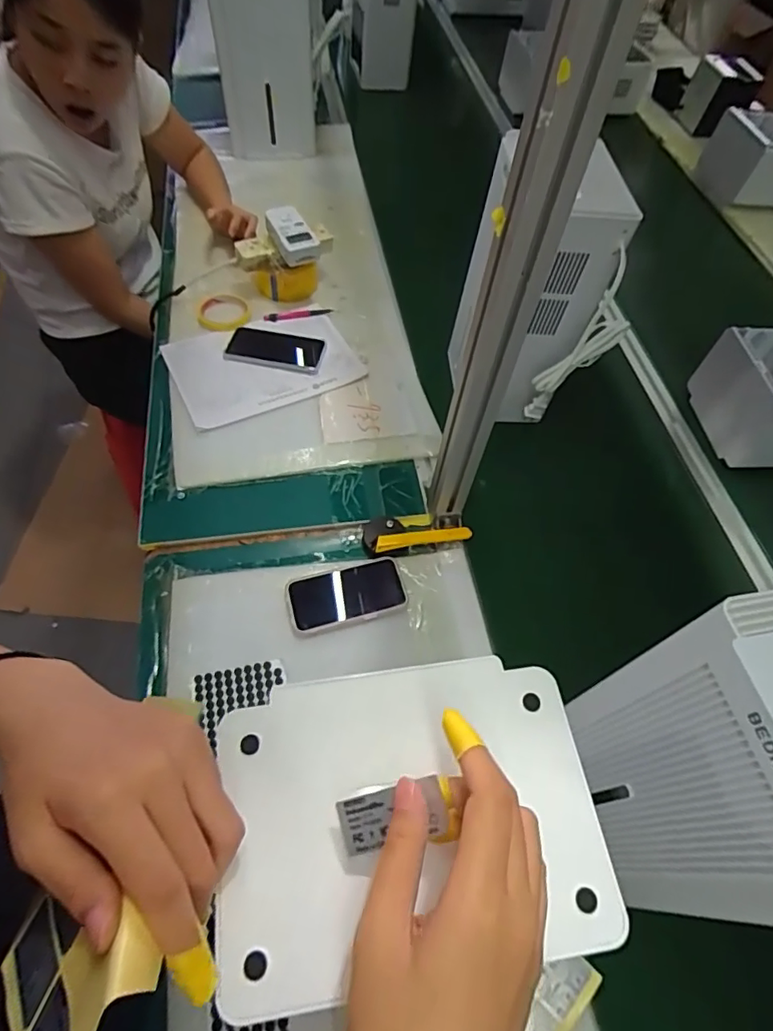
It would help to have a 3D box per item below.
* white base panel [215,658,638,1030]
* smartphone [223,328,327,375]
[{"bbox_3d":[0.010,0.149,0.283,0.187,0.011,0.140,-5,59,-8],"label":"white base panel"},{"bbox_3d":[-0.189,-0.284,0.943,0.165,0.007,0.085,12,58,3],"label":"smartphone"}]

